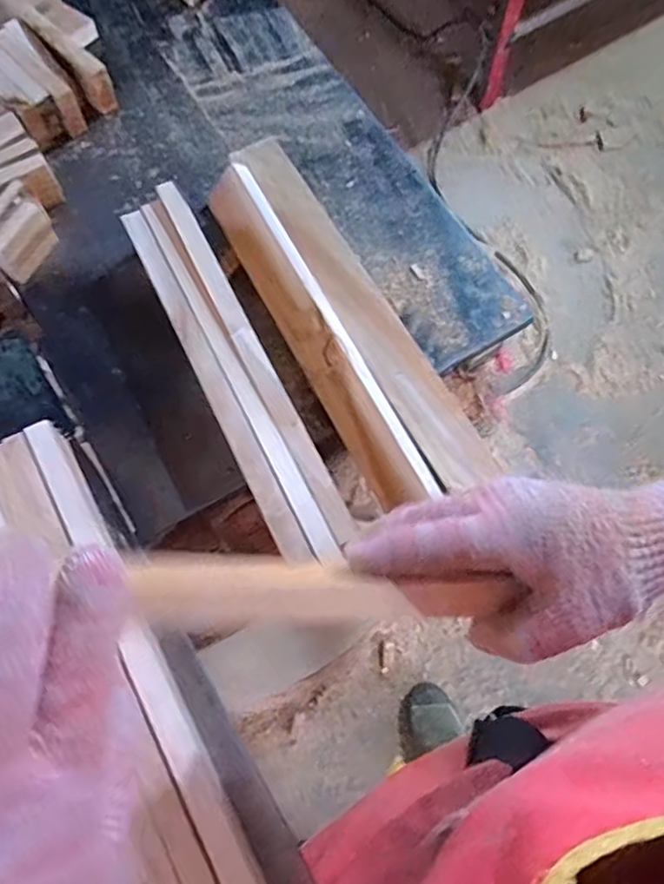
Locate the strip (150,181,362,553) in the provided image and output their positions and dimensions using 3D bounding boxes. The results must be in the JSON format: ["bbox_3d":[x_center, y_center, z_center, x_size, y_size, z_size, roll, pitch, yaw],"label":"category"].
[{"bbox_3d":[-0.072,-0.077,0.521,0.024,0.020,0.353,-27,73,-6],"label":"strip"}]

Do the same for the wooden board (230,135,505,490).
[{"bbox_3d":[0.022,-0.128,0.550,0.050,0.016,0.379,-30,73,-7],"label":"wooden board"}]

